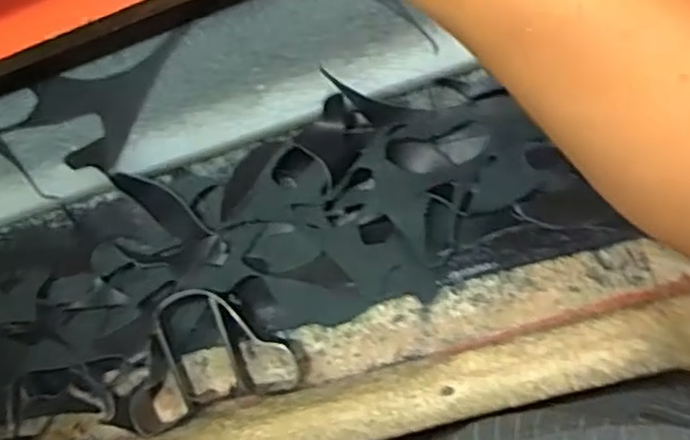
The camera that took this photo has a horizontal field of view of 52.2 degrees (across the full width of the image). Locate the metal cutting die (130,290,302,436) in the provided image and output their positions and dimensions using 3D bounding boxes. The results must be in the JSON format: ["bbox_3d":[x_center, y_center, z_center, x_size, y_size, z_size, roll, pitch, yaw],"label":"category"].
[{"bbox_3d":[-0.104,0.096,0.516,0.126,0.030,0.093,-18,84,8],"label":"metal cutting die"}]

